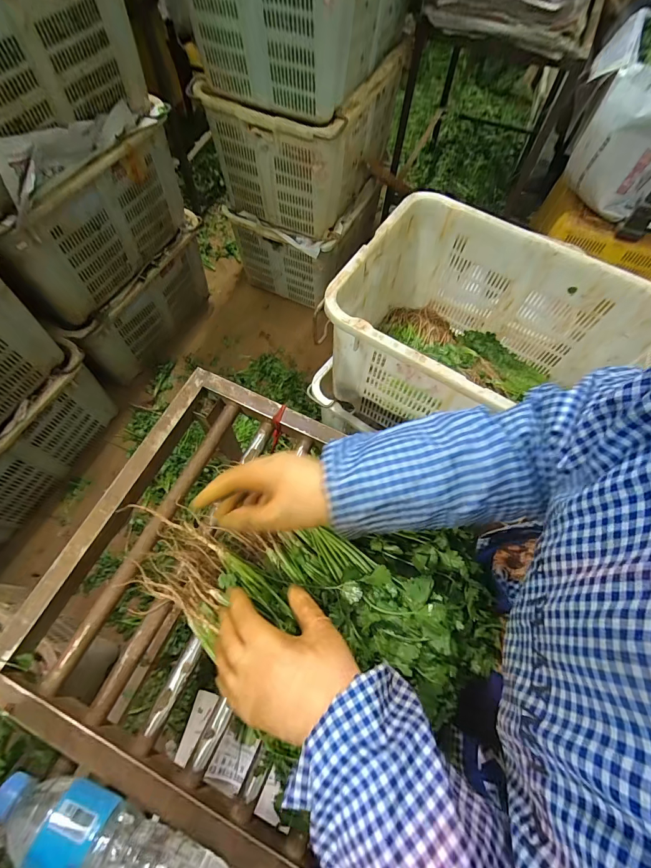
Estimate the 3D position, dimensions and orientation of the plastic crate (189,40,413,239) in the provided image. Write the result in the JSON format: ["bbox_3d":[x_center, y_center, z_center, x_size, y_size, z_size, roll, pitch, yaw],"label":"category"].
[{"bbox_3d":[-0.051,-1.057,1.274,0.441,0.348,0.567,27,67,10],"label":"plastic crate"}]

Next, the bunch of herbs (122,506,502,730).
[{"bbox_3d":[-0.017,0.167,0.394,0.389,0.072,0.168,6,67,12],"label":"bunch of herbs"}]

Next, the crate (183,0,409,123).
[{"bbox_3d":[-0.026,-1.232,0.971,0.450,0.354,0.656,27,67,10],"label":"crate"}]

